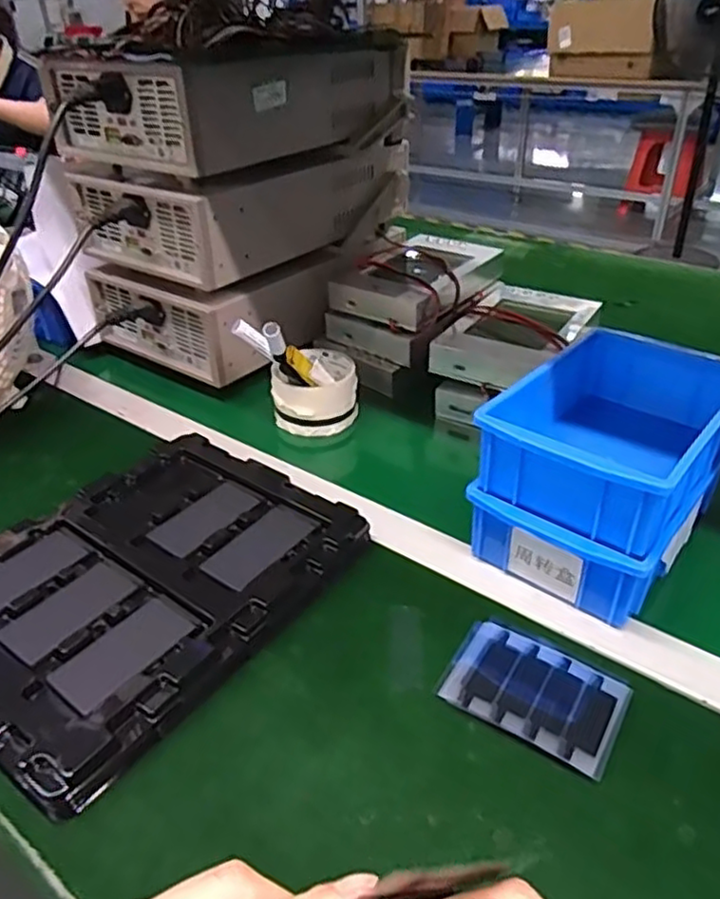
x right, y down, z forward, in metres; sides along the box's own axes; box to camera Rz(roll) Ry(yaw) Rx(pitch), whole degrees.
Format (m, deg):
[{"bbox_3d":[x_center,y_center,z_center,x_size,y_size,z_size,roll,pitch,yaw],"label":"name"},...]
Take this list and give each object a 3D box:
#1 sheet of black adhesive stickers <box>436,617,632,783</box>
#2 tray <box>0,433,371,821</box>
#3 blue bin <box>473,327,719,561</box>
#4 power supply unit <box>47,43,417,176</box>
[{"bbox_3d":[0.108,0.146,0.416,0.101,0.009,0.076,20,39,26],"label":"sheet of black adhesive stickers"},{"bbox_3d":[-0.156,0.091,0.487,0.209,0.025,0.273,23,41,30],"label":"tray"},{"bbox_3d":[0.191,-0.016,0.501,0.129,0.064,0.204,24,42,33],"label":"blue bin"},{"bbox_3d":[-0.127,-0.375,0.714,0.227,0.091,0.325,21,40,30],"label":"power supply unit"}]

